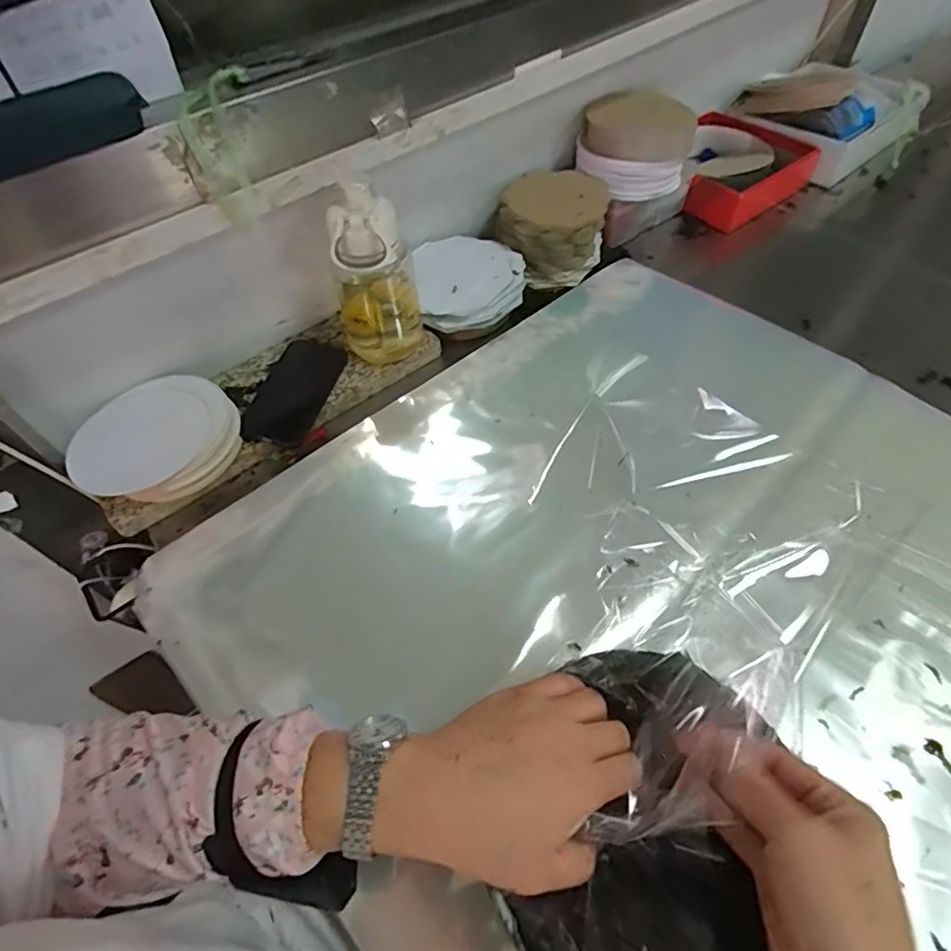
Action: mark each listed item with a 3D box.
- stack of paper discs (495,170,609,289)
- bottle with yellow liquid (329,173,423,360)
[{"bbox_3d":[0.099,-0.319,0.739,0.143,0.086,0.117,3,56,5],"label":"stack of paper discs"},{"bbox_3d":[-0.108,-0.207,0.598,0.087,0.178,0.073,-13,56,-7],"label":"bottle with yellow liquid"}]

